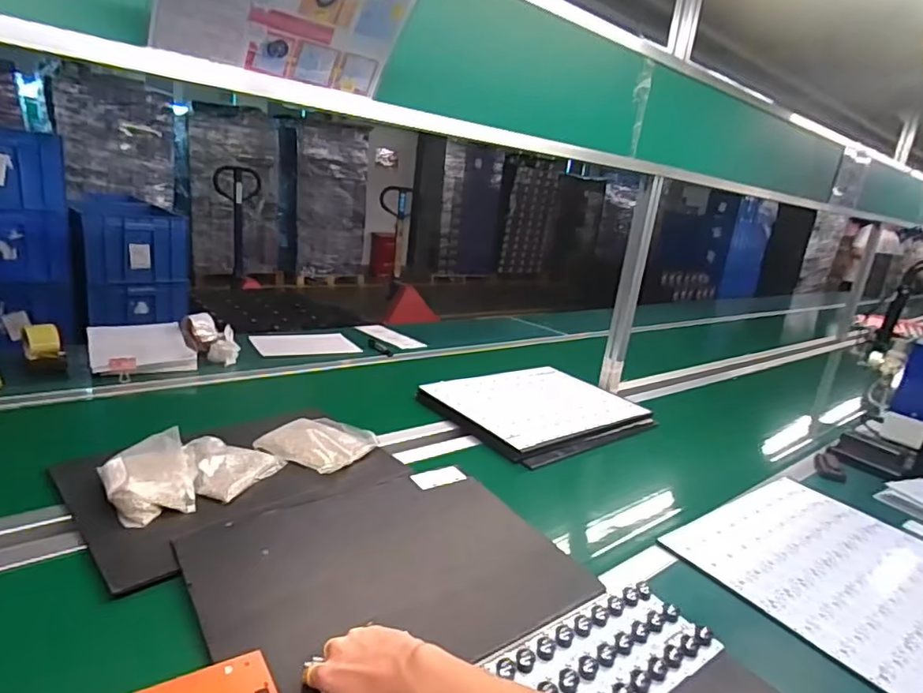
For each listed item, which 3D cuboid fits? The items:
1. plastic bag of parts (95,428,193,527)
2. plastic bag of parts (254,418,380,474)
[{"bbox_3d":[-0.476,0.197,0.838,0.114,0.047,0.174,-7,23,-38],"label":"plastic bag of parts"},{"bbox_3d":[-0.267,0.175,1.040,0.171,0.027,0.182,15,19,23],"label":"plastic bag of parts"}]

